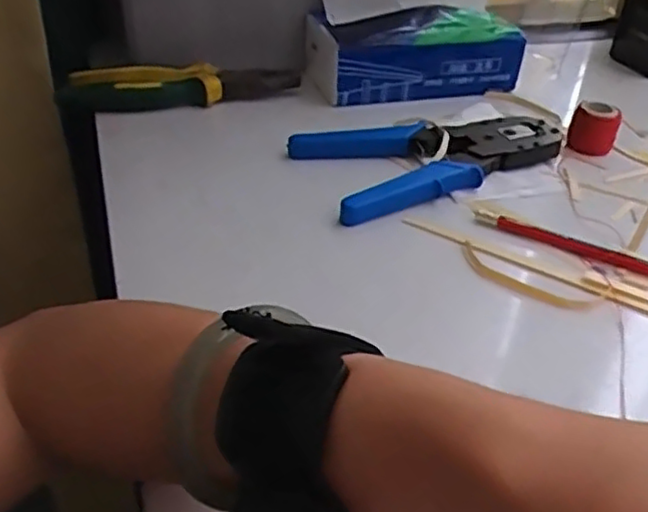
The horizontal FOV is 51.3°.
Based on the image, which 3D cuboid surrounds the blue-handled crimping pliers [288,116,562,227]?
[{"bbox_3d":[0.084,-0.073,0.489,0.193,0.025,0.101,-11,37,-19],"label":"blue-handled crimping pliers"}]

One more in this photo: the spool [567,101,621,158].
[{"bbox_3d":[0.209,-0.098,0.522,0.034,0.034,0.028,18,38,20],"label":"spool"}]

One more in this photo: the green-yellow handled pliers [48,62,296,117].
[{"bbox_3d":[-0.116,-0.144,0.560,0.190,0.020,0.046,-6,36,-13],"label":"green-yellow handled pliers"}]

